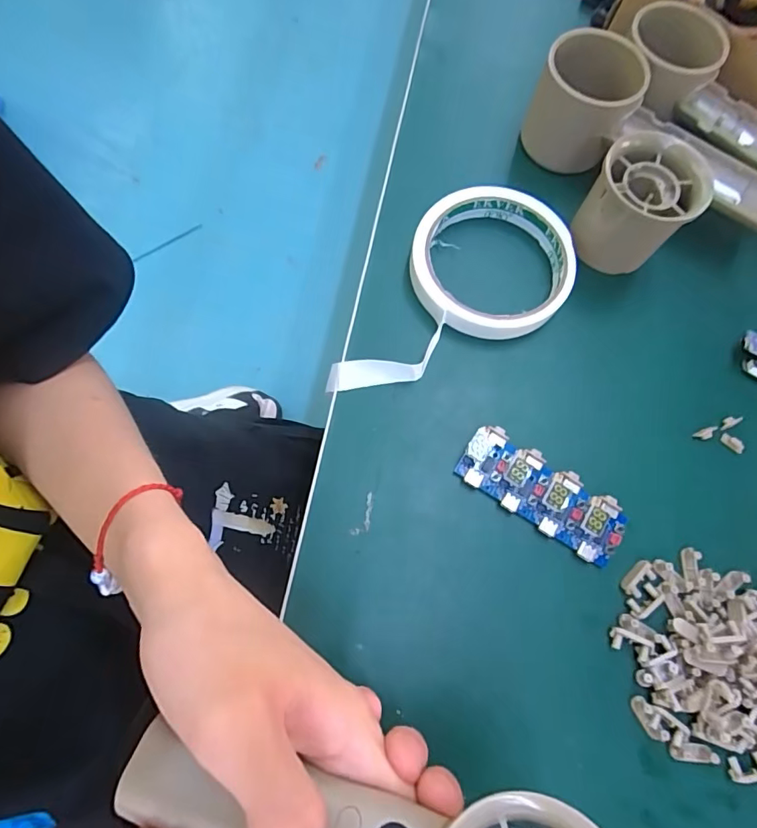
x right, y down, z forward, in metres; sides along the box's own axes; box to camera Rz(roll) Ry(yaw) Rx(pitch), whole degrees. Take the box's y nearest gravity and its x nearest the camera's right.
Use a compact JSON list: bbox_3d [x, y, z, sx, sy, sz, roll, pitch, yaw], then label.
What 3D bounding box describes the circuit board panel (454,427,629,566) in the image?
[{"bbox_3d":[0.083,0.039,0.247,0.085,0.014,0.033,34,73,6],"label":"circuit board panel"}]

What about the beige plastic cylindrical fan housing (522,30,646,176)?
[{"bbox_3d":[0.122,-0.185,0.297,0.057,0.057,0.053,23,72,4],"label":"beige plastic cylindrical fan housing"}]

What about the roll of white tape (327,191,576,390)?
[{"bbox_3d":[0.035,-0.073,0.277,0.155,0.021,0.088,-24,76,-11],"label":"roll of white tape"}]

